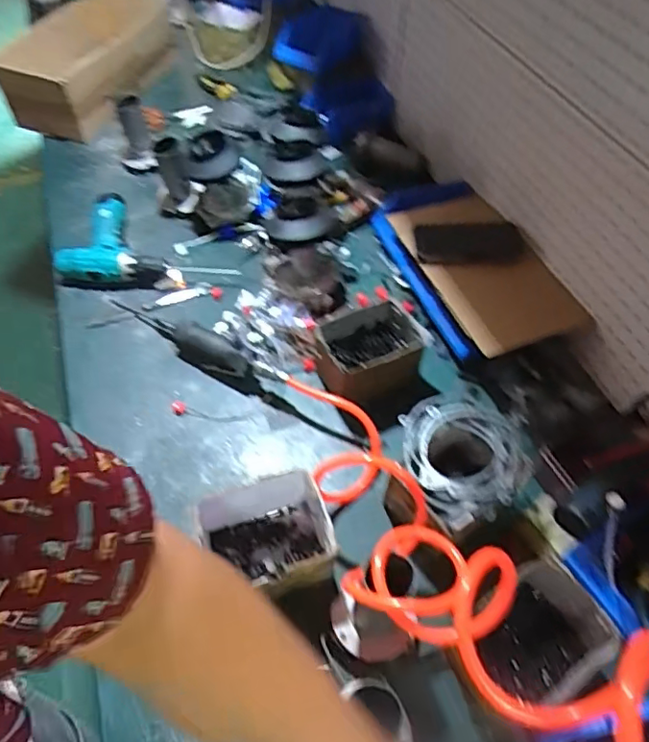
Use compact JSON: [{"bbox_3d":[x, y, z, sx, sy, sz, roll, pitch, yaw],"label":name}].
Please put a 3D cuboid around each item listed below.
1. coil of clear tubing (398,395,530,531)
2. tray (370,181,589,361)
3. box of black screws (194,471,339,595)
[{"bbox_3d":[0.167,0.096,0.671,0.147,0.023,0.153,0,53,-1],"label":"coil of clear tubing"},{"bbox_3d":[0.227,-0.181,0.917,0.181,0.080,0.396,-16,55,-12],"label":"tray"},{"bbox_3d":[-0.065,0.206,0.662,0.142,0.106,0.121,-16,55,-13],"label":"box of black screws"}]

